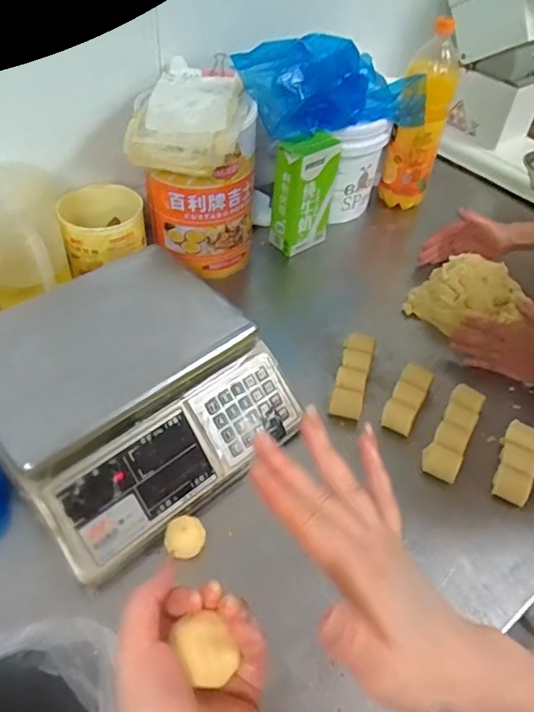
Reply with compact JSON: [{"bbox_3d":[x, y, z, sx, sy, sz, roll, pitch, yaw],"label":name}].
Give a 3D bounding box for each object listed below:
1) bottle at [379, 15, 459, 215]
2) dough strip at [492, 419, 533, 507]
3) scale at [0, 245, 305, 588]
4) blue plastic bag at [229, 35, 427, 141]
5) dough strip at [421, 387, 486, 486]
[{"bbox_3d":[0.283,-0.428,1.017,0.094,0.307,0.088,13,48,8],"label":"bottle"},{"bbox_3d":[0.320,0.137,0.701,0.044,0.030,0.110,21,49,14],"label":"dough strip"},{"bbox_3d":[-0.167,0.039,0.670,0.327,0.113,0.306,-33,58,-30],"label":"scale"},{"bbox_3d":[0.115,-0.414,0.880,0.366,0.165,0.091,-11,49,-37],"label":"blue plastic bag"},{"bbox_3d":[0.251,0.099,0.736,0.045,0.029,0.146,24,50,17],"label":"dough strip"}]

